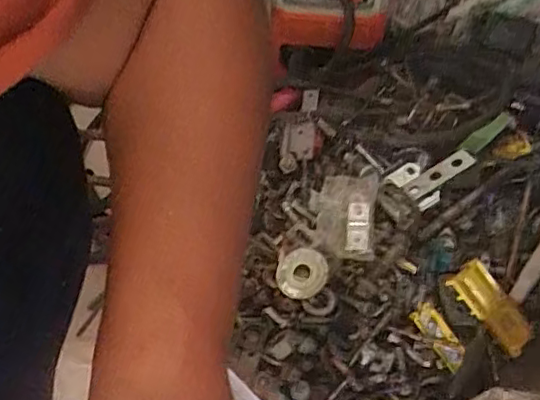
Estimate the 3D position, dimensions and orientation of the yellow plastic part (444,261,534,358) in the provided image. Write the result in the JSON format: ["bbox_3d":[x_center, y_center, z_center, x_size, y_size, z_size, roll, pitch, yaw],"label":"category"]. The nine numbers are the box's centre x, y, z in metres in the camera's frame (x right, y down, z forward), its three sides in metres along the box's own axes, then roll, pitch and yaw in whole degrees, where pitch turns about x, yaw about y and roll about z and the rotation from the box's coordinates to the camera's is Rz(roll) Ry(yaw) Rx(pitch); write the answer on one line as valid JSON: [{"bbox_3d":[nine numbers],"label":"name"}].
[{"bbox_3d":[0.194,0.092,0.526,0.083,0.011,0.044,48,63,0],"label":"yellow plastic part"}]

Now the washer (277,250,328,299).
[{"bbox_3d":[0.030,0.068,0.562,0.045,0.007,0.047,-6,75,24],"label":"washer"}]

